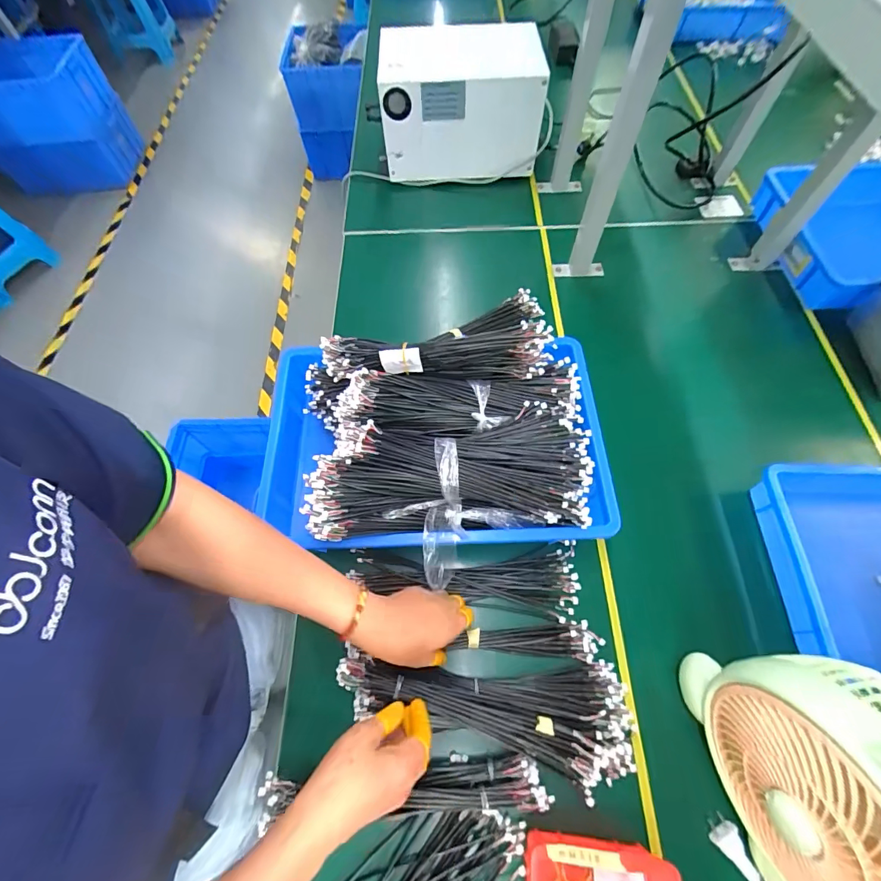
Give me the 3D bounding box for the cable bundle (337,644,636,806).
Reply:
[{"bbox_3d":[0.053,0.285,0.441,0.311,0.039,0.120,9,65,2],"label":"cable bundle"}]

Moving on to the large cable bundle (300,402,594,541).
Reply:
[{"bbox_3d":[0.010,0.036,0.491,0.324,0.047,0.143,-4,64,0],"label":"large cable bundle"}]

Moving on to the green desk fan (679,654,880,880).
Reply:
[{"bbox_3d":[0.328,0.294,0.331,0.112,0.228,0.207,-6,64,-1],"label":"green desk fan"}]

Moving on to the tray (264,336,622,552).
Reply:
[{"bbox_3d":[-0.020,0.002,0.542,0.446,0.130,0.278,-1,64,1],"label":"tray"}]

